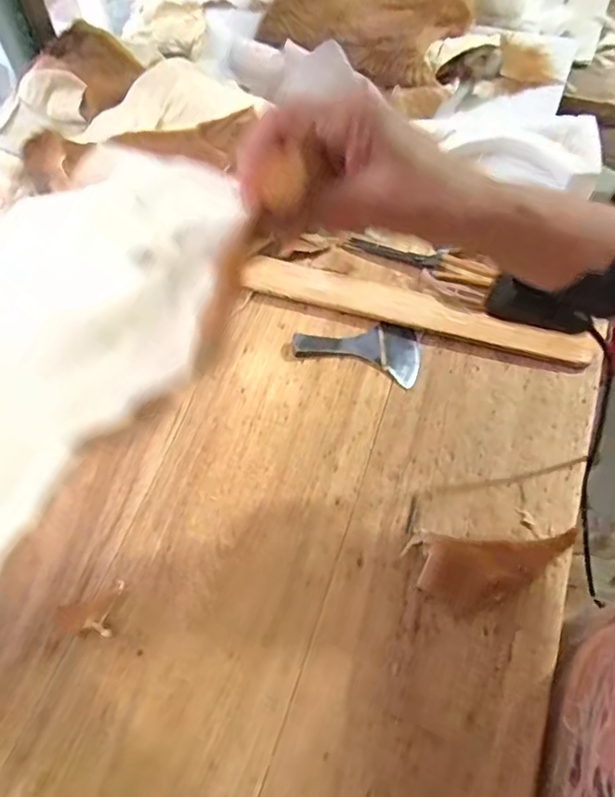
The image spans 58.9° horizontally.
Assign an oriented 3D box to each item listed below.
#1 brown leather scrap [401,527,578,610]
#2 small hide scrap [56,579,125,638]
[{"bbox_3d":[0.147,0.132,0.430,0.126,0.019,0.058,-1,56,1],"label":"brown leather scrap"},{"bbox_3d":[-0.169,0.161,0.420,0.044,0.004,0.041,1,56,2],"label":"small hide scrap"}]

